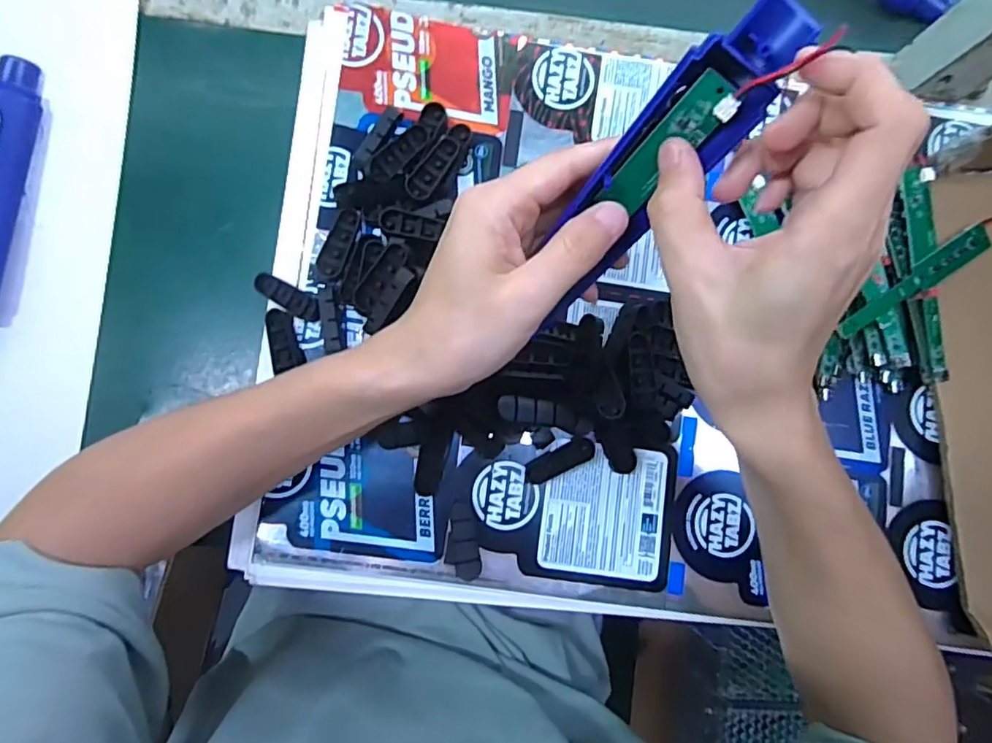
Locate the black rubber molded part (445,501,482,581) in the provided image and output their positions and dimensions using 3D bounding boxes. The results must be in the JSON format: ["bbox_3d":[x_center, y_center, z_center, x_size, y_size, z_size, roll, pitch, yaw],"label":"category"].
[{"bbox_3d":[-0.021,0.107,0.370,0.021,0.012,0.048,-3,72,-4],"label":"black rubber molded part"}]

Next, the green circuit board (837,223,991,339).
[{"bbox_3d":[0.275,-0.058,0.383,0.135,0.006,0.018,-30,86,-12],"label":"green circuit board"}]

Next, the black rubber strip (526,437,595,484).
[{"bbox_3d":[0.041,0.058,0.380,0.046,0.008,0.015,-24,86,-6],"label":"black rubber strip"}]

